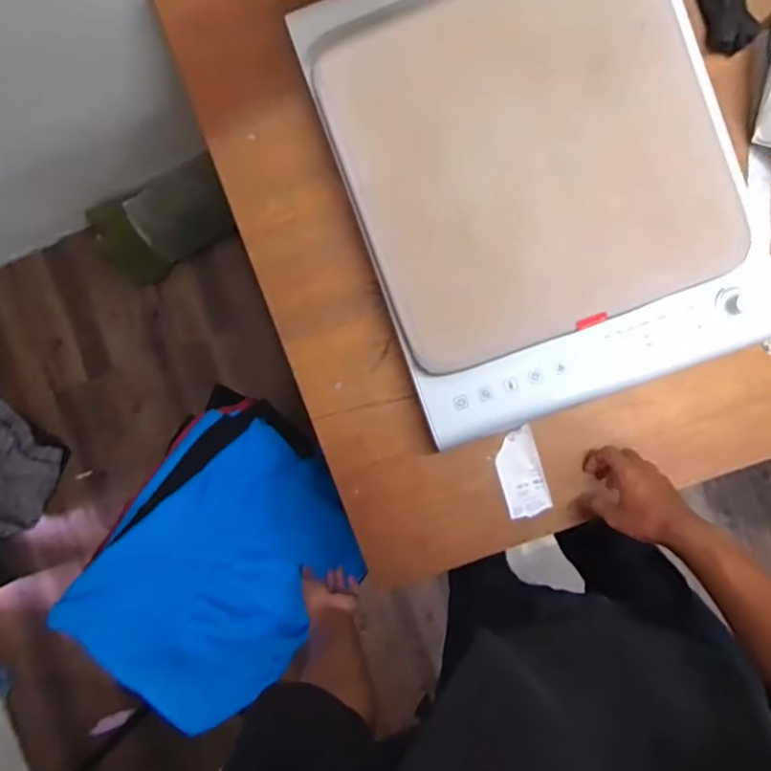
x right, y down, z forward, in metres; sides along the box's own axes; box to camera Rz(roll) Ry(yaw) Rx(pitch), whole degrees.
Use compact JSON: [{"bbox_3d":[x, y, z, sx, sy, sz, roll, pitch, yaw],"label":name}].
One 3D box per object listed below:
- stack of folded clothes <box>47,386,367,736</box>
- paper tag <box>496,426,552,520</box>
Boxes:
[{"bbox_3d":[-0.285,0.307,0.984,0.390,0.142,0.487,40,95,2],"label":"stack of folded clothes"},{"bbox_3d":[0.176,0.113,0.736,0.055,0.007,0.112,-16,91,5],"label":"paper tag"}]

